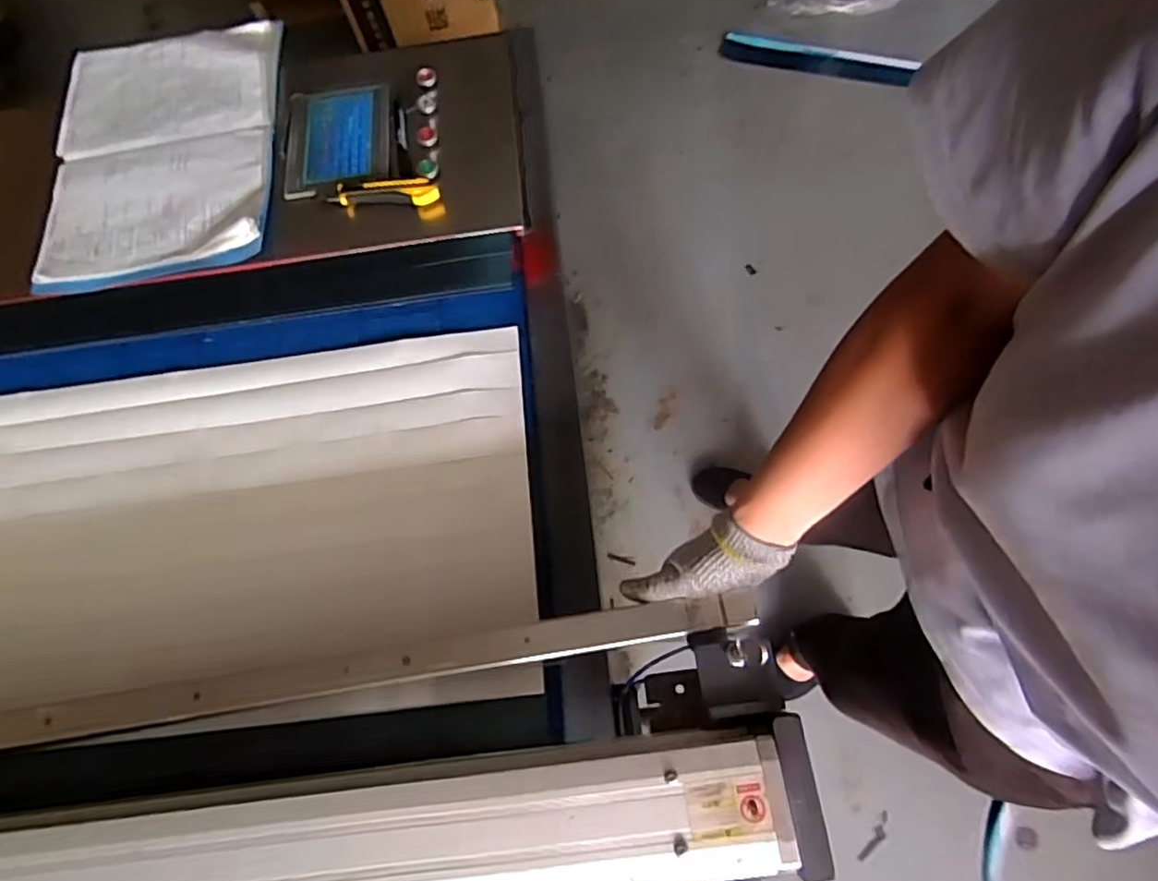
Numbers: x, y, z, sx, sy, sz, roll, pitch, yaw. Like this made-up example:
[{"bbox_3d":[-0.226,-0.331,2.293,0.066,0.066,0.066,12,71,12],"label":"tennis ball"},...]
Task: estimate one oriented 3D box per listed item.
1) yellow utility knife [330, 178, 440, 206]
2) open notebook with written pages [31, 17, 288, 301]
[{"bbox_3d":[-0.253,-0.322,0.810,0.145,0.025,0.032,0,68,5],"label":"yellow utility knife"},{"bbox_3d":[-0.586,-0.418,0.875,0.310,0.020,0.443,-11,68,1],"label":"open notebook with written pages"}]

